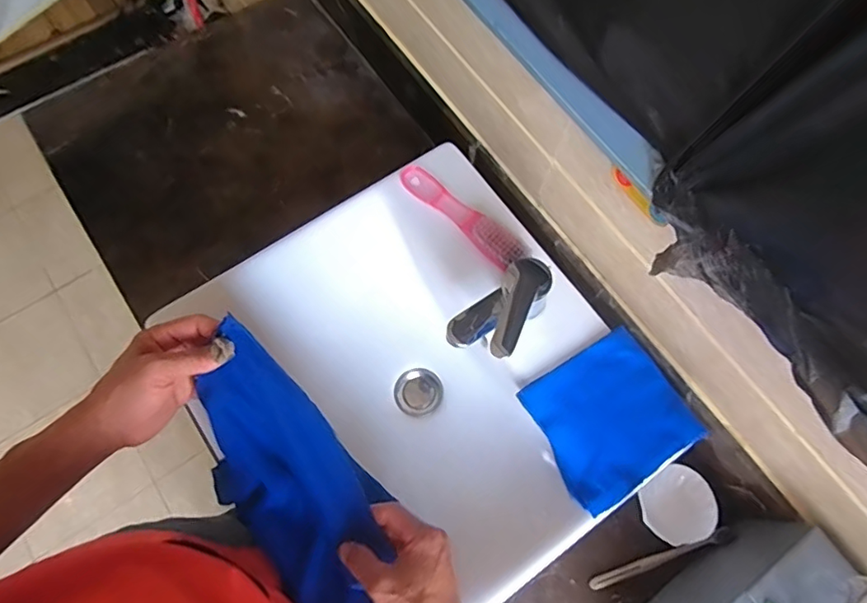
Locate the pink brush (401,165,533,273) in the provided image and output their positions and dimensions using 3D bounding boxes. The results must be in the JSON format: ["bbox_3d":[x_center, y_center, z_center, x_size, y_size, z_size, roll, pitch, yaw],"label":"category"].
[{"bbox_3d":[0.034,-0.106,0.656,0.186,0.025,0.044,43,75,12],"label":"pink brush"}]

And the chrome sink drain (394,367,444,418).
[{"bbox_3d":[-0.019,0.120,0.706,0.060,0.025,0.060,-43,78,-14],"label":"chrome sink drain"}]

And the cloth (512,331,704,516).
[{"bbox_3d":[0.192,0.124,0.592,0.157,0.013,0.144,-31,75,-12],"label":"cloth"}]

